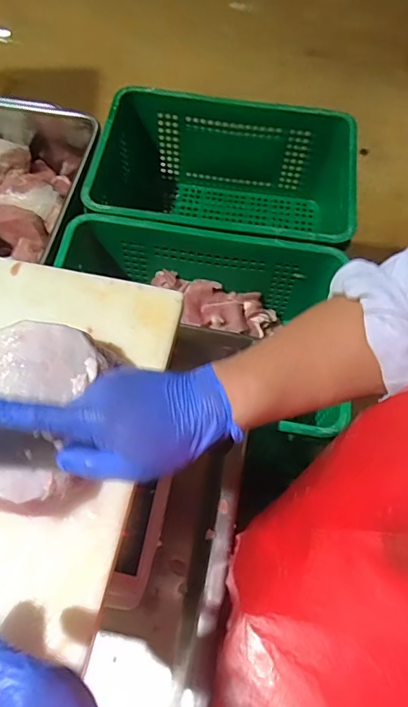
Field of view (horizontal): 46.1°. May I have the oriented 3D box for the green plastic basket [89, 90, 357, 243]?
[{"bbox_3d":[0.059,-0.338,1.103,0.548,0.316,0.348,7,63,2],"label":"green plastic basket"}]

